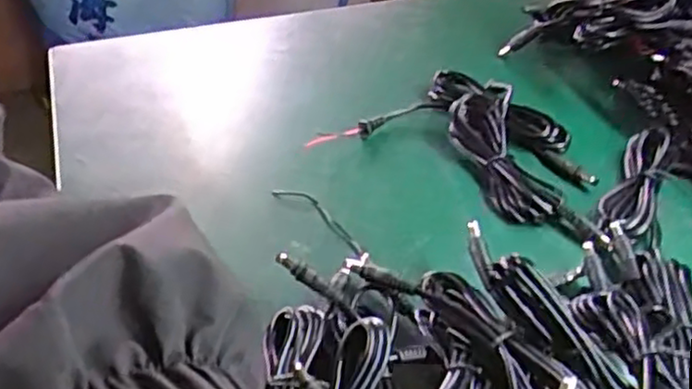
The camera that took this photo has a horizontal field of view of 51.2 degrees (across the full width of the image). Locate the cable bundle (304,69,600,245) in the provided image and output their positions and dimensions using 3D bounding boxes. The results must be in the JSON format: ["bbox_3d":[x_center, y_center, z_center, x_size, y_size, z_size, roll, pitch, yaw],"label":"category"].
[{"bbox_3d":[0.089,-0.036,0.456,0.169,0.024,0.117,26,48,25],"label":"cable bundle"}]

